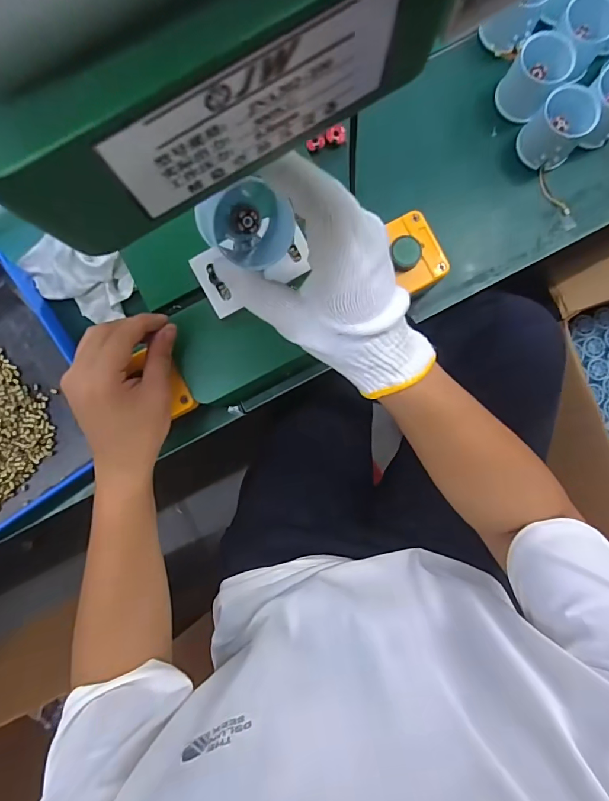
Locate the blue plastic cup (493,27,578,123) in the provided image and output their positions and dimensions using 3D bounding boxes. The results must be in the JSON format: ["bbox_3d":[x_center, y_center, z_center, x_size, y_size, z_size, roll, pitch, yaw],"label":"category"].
[{"bbox_3d":[0.227,-0.321,0.412,0.051,0.049,0.054,0,87,1],"label":"blue plastic cup"}]

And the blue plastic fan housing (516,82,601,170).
[{"bbox_3d":[0.251,-0.269,0.414,0.053,0.053,0.051,0,87,1],"label":"blue plastic fan housing"}]

